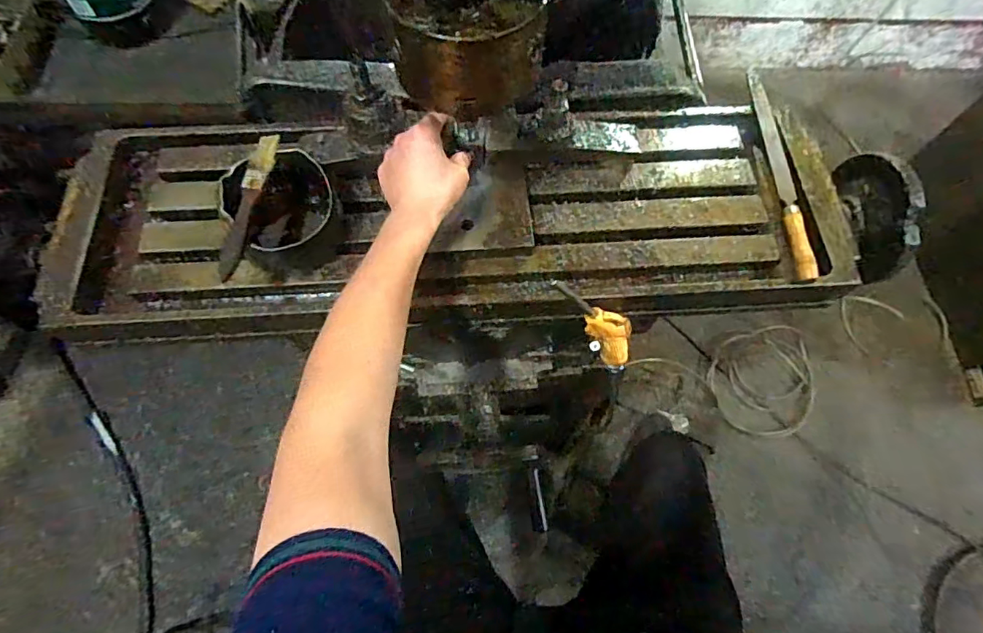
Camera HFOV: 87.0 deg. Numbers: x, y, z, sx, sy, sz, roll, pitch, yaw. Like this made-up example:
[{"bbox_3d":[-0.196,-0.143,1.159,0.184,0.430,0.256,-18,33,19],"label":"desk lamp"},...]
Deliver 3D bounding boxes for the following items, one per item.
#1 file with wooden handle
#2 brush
[{"bbox_3d":[0.317,-0.165,0.565,0.022,0.018,0.281,2,66,-1],"label":"file with wooden handle"},{"bbox_3d":[-0.222,-0.103,0.470,0.021,0.014,0.152,6,66,0],"label":"brush"}]

